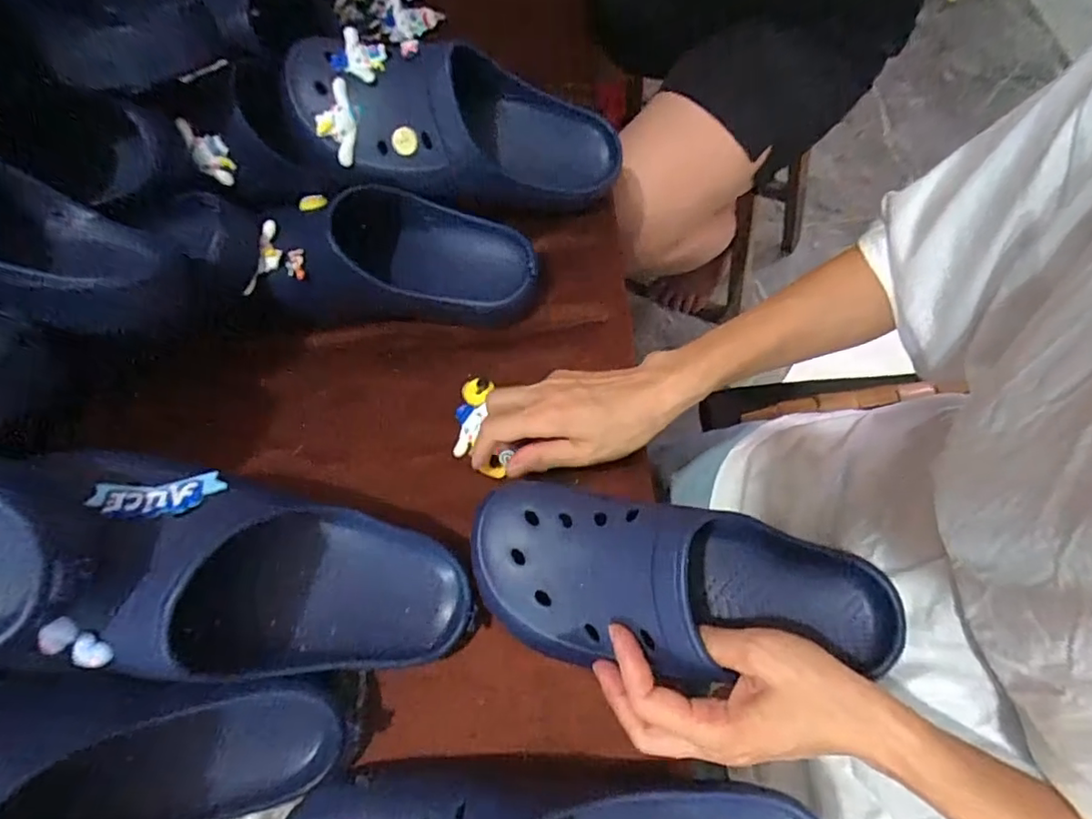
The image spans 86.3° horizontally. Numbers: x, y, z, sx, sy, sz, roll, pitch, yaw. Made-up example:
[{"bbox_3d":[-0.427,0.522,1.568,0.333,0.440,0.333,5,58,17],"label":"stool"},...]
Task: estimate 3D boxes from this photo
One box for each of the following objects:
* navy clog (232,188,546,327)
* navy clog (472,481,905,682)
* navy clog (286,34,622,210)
[{"bbox_3d":[-0.130,-0.129,0.490,0.246,0.081,0.109,6,66,8],"label":"navy clog"},{"bbox_3d":[0.081,0.103,0.350,0.251,0.074,0.101,8,61,2],"label":"navy clog"},{"bbox_3d":[-0.070,-0.243,0.488,0.280,0.103,0.094,8,60,-12],"label":"navy clog"}]

